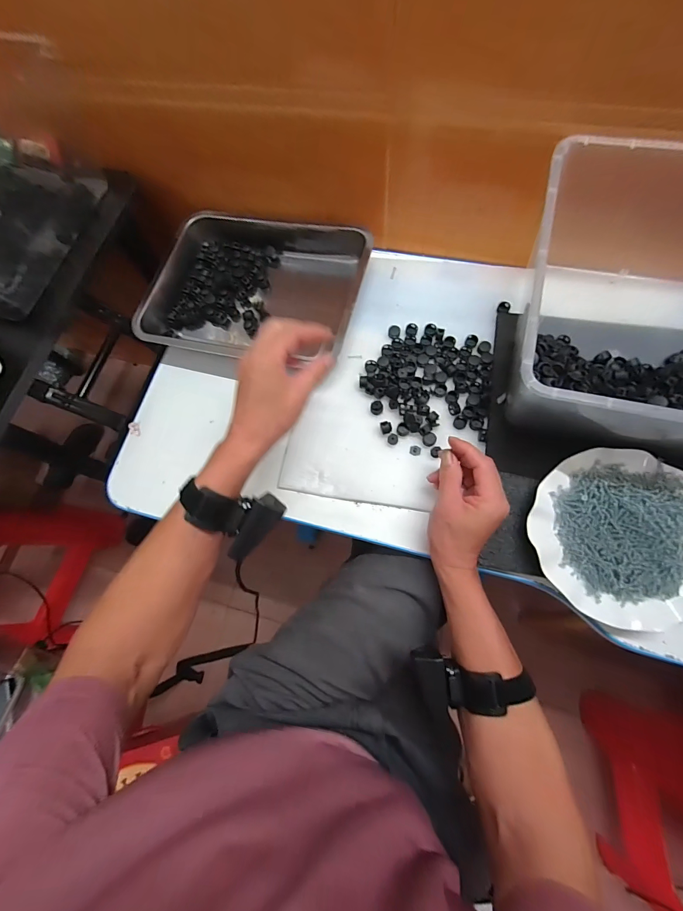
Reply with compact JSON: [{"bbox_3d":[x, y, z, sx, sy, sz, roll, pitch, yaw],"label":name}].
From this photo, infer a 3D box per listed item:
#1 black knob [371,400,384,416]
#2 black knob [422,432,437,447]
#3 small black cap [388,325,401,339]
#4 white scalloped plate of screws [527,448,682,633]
[{"bbox_3d":[0.047,-0.063,0.473,0.016,0.007,0.018,21,76,11],"label":"black knob"},{"bbox_3d":[0.113,-0.021,0.461,0.017,0.007,0.017,-1,73,5],"label":"black knob"},{"bbox_3d":[0.075,-0.174,0.507,0.016,0.004,0.020,11,75,8],"label":"small black cap"},{"bbox_3d":[0.301,0.086,0.384,0.176,0.045,0.182,-1,73,5],"label":"white scalloped plate of screws"}]

